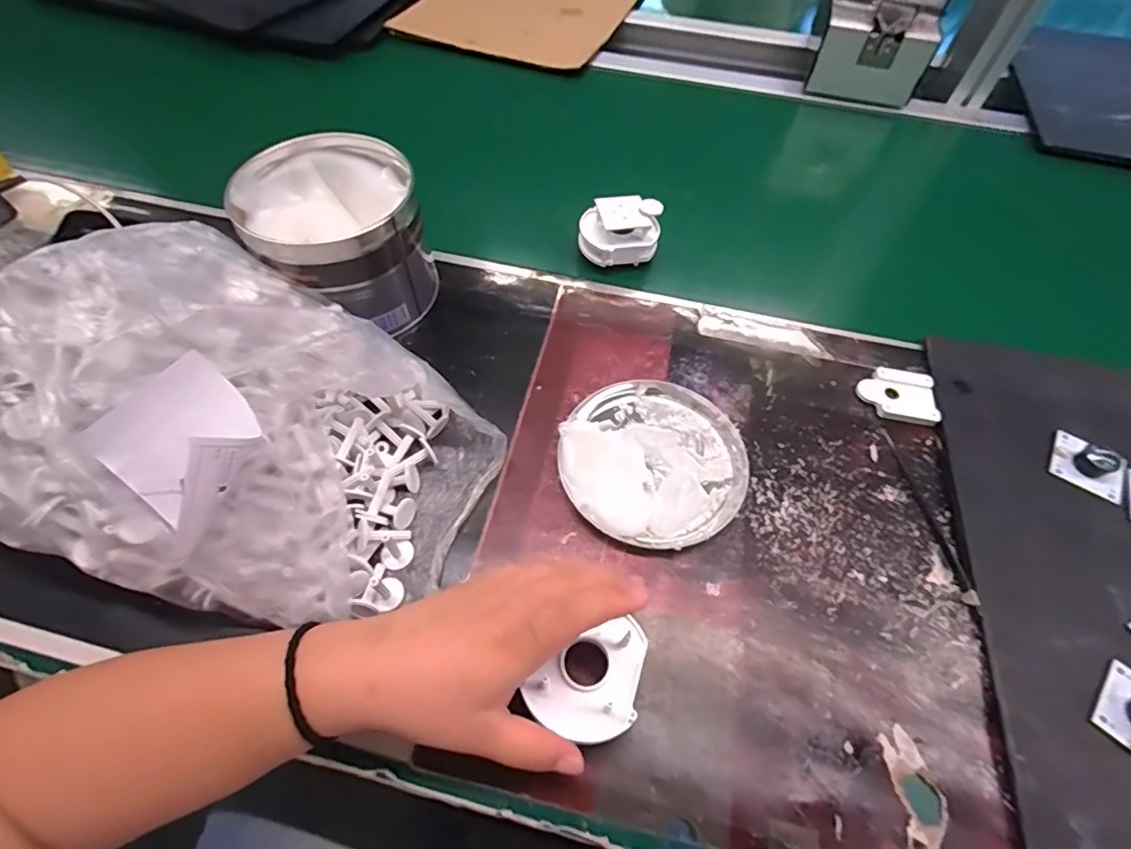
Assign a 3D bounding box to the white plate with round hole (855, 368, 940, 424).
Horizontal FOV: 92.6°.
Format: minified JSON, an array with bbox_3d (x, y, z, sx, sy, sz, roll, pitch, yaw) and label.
[{"bbox_3d":[0.256,-0.024,0.418,0.054,0.009,0.047,11,58,4],"label":"white plate with round hole"}]

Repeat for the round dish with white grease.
[{"bbox_3d":[0.061,0.022,0.378,0.125,0.019,0.126,1,58,-2],"label":"round dish with white grease"}]

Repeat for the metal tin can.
[{"bbox_3d":[-0.172,-0.141,0.425,0.122,0.102,0.122,1,58,-2],"label":"metal tin can"}]

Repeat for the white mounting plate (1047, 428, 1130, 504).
[{"bbox_3d":[0.372,0.027,0.379,0.045,0.020,0.043,32,62,17],"label":"white mounting plate"}]

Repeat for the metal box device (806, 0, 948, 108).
[{"bbox_3d":[0.368,-0.469,0.630,0.125,0.136,0.076,15,59,7],"label":"metal box device"}]

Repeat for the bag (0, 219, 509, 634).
[{"bbox_3d":[-0.203,0.002,0.325,0.288,0.113,0.213,21,60,11],"label":"bag"}]

